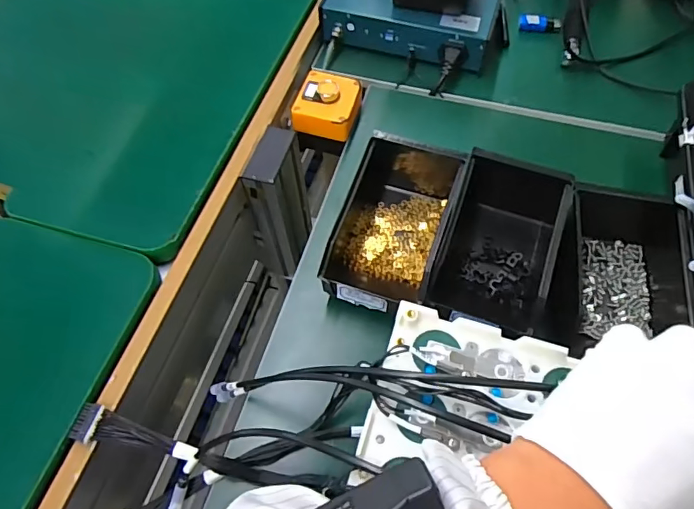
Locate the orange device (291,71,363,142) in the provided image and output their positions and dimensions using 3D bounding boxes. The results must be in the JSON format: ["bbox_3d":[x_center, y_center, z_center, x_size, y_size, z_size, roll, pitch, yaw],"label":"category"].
[{"bbox_3d":[-0.023,-0.187,0.607,0.076,0.042,0.087,14,61,10],"label":"orange device"}]

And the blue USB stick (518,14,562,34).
[{"bbox_3d":[0.286,-0.340,0.711,0.063,0.020,0.018,1,59,2],"label":"blue USB stick"}]

